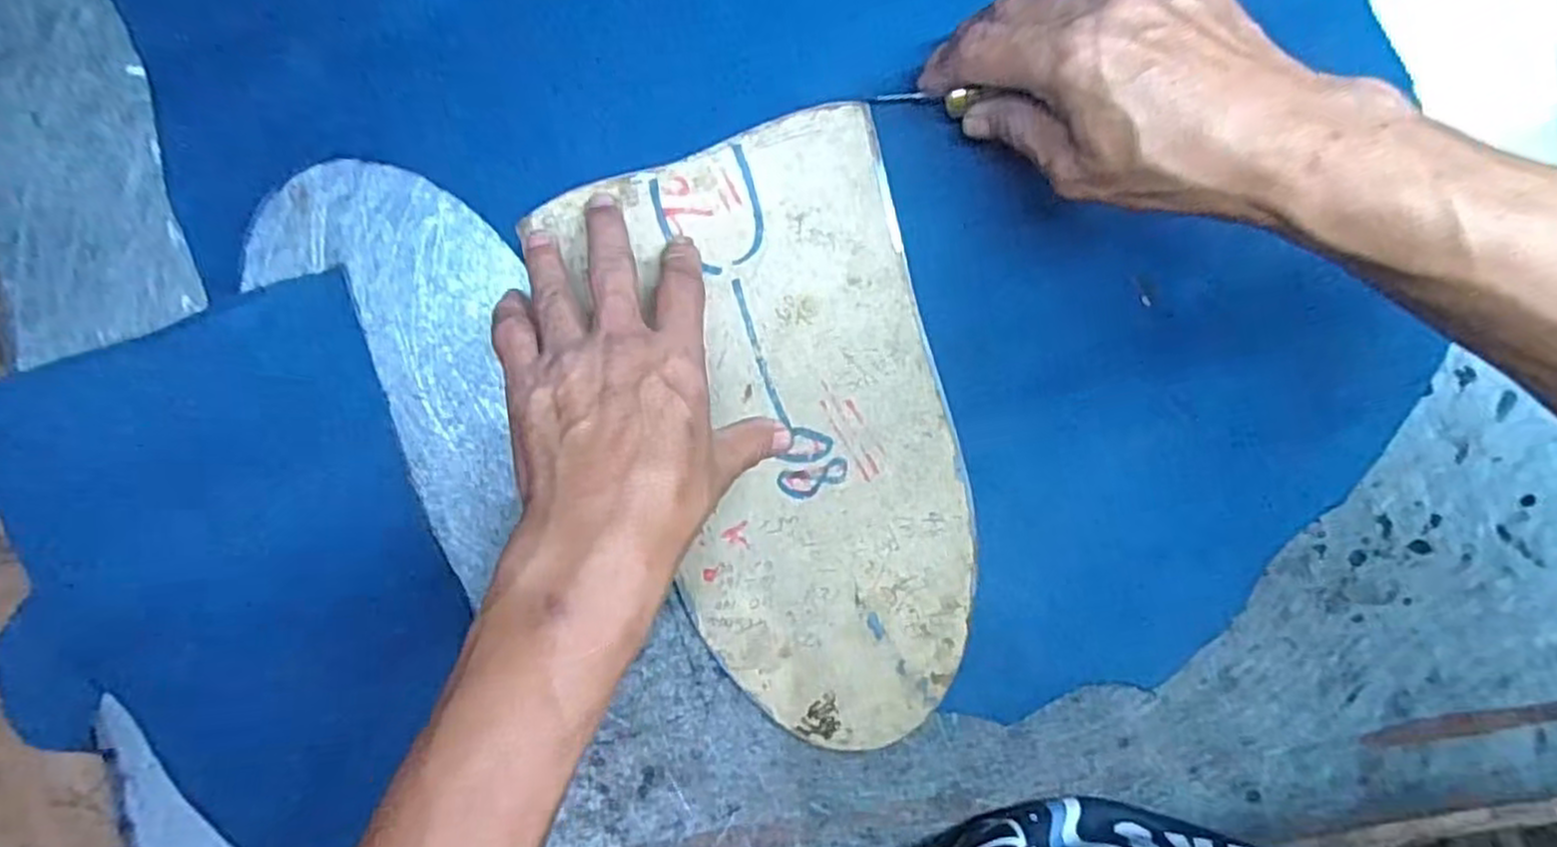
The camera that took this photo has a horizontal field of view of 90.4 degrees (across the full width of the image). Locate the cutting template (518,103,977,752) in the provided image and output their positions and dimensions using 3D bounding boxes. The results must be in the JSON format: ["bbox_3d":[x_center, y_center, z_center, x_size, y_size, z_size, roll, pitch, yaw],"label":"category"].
[{"bbox_3d":[0.013,0.013,0.376,0.148,0.004,0.294,-20,97,-3],"label":"cutting template"}]

